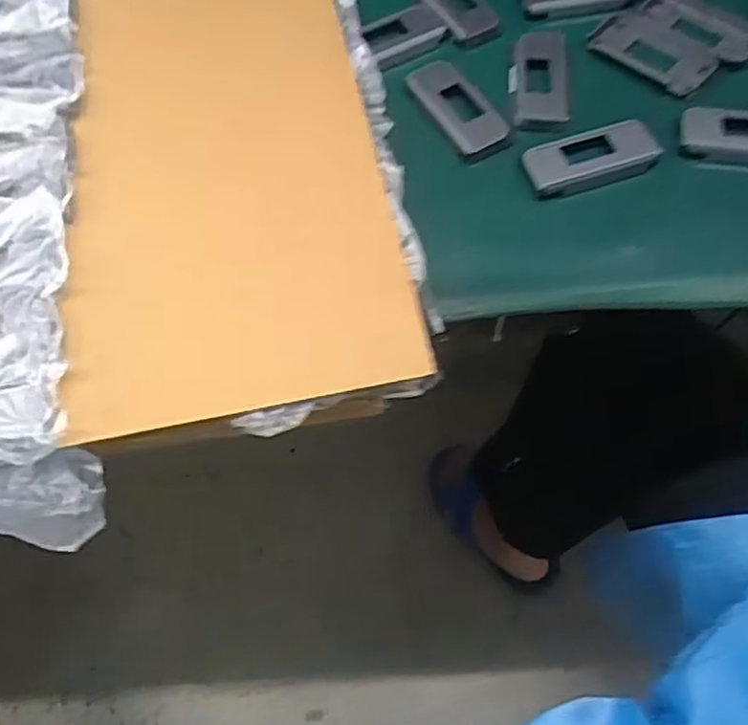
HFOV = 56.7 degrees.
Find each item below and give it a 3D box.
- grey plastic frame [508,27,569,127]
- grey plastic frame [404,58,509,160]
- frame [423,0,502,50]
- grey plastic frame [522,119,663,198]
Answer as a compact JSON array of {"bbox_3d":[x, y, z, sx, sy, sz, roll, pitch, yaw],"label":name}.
[{"bbox_3d":[0.102,-0.178,0.431,0.035,0.008,0.085,4,60,6],"label":"grey plastic frame"},{"bbox_3d":[0.050,-0.155,0.422,0.031,0.013,0.079,-27,61,-12],"label":"grey plastic frame"},{"bbox_3d":[0.053,-0.240,0.464,0.036,0.015,0.077,-29,62,-13],"label":"frame"},{"bbox_3d":[0.124,-0.118,0.398,0.074,0.012,0.033,-15,60,-6],"label":"grey plastic frame"}]

